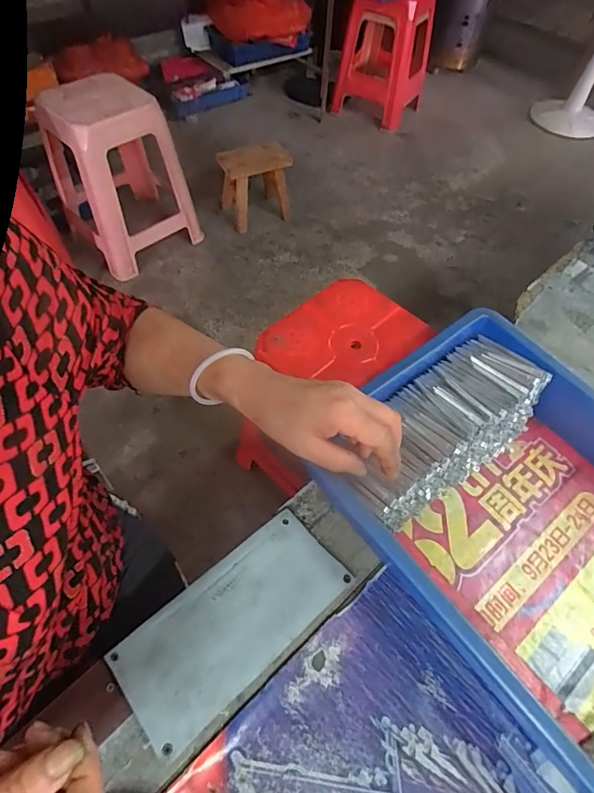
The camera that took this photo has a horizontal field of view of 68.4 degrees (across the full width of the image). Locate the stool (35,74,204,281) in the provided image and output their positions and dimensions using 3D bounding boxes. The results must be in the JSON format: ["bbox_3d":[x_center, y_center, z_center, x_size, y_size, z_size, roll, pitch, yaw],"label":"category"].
[{"bbox_3d":[-0.559,-0.693,1.377,0.373,0.432,0.374,-24,61,-17],"label":"stool"}]

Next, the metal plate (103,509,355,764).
[{"bbox_3d":[-0.053,0.197,0.388,0.200,0.005,0.098,-35,66,-22],"label":"metal plate"}]

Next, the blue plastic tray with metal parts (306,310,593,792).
[{"bbox_3d":[0.235,0.130,0.399,0.274,0.085,0.416,-34,64,-18],"label":"blue plastic tray with metal parts"}]

